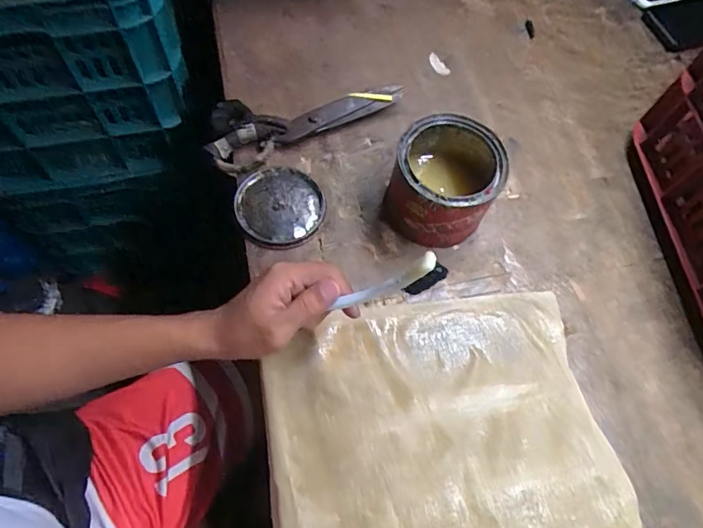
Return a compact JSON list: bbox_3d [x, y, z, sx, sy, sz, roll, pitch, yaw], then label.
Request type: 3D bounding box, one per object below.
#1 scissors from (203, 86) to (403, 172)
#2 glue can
[{"bbox_3d":[-0.061,-0.177,0.570,0.232,0.034,0.090,-27,69,-16],"label":"scissors"},{"bbox_3d":[0.099,-0.090,0.498,0.102,0.100,0.121,19,65,5],"label":"glue can"}]

